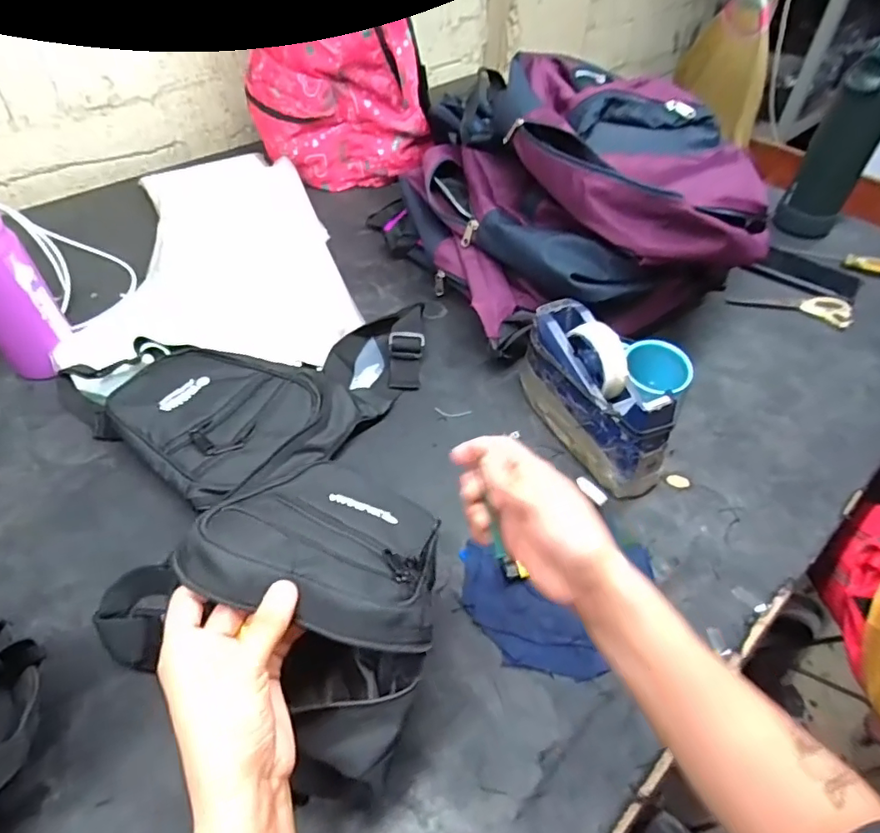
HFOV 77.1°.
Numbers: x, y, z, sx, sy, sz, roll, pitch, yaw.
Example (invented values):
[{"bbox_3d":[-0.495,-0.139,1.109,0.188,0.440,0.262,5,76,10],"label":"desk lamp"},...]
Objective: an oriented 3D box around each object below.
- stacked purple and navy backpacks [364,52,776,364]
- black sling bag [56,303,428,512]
[{"bbox_3d":[0.177,-0.310,0.771,0.403,0.215,0.479,-23,53,-20],"label":"stacked purple and navy backpacks"},{"bbox_3d":[-0.224,-0.066,0.684,0.342,0.045,0.359,28,54,22],"label":"black sling bag"}]

